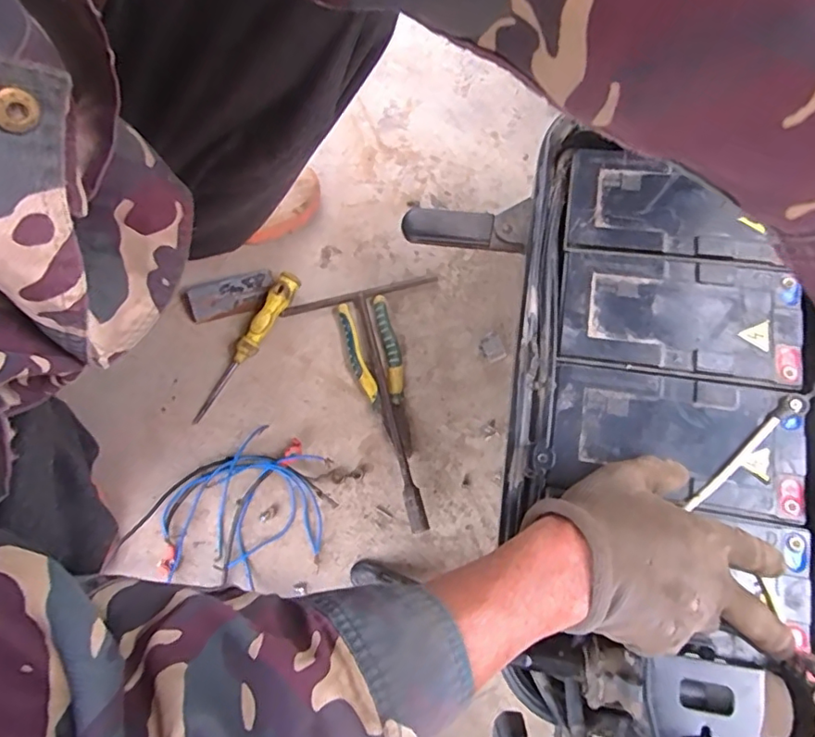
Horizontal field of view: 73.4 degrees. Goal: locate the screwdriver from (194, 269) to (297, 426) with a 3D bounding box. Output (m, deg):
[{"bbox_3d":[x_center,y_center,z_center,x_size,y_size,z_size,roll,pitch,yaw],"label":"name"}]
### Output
[{"bbox_3d":[-0.191,-0.024,0.646,0.025,0.021,0.200,33,89,7],"label":"screwdriver"}]

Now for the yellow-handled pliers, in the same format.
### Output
[{"bbox_3d":[-0.028,0.007,0.659,0.068,0.020,0.190,-18,75,-7],"label":"yellow-handled pliers"}]

